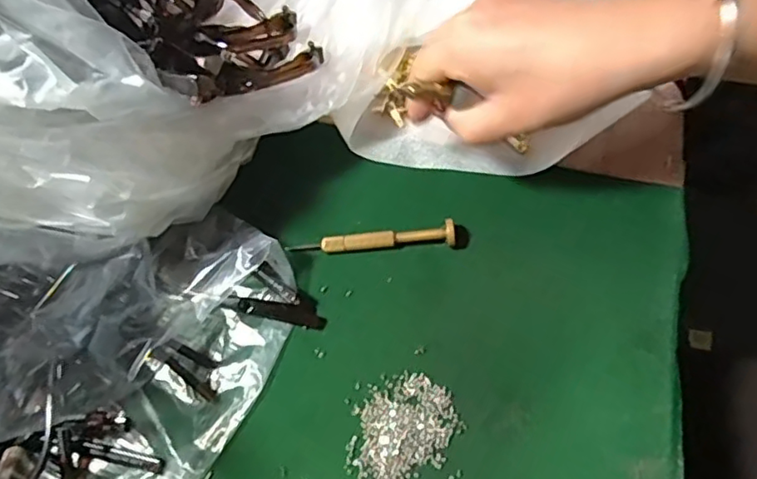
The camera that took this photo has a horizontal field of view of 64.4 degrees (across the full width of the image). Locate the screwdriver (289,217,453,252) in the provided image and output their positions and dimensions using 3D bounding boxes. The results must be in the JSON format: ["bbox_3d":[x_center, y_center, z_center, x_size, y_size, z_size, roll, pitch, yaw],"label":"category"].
[{"bbox_3d":[-0.004,-0.001,0.335,0.093,0.013,0.011,-2,65,1],"label":"screwdriver"}]

